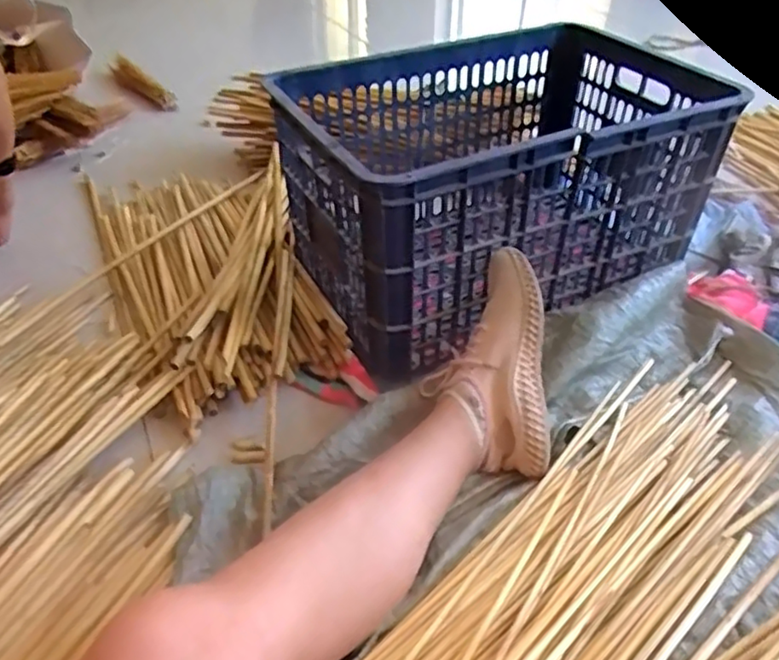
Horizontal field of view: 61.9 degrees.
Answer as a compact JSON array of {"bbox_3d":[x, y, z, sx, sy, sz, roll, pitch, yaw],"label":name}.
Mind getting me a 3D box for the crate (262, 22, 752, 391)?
[{"bbox_3d":[0.137,-0.195,0.858,0.495,0.271,0.333,-18,43,-19],"label":"crate"}]

